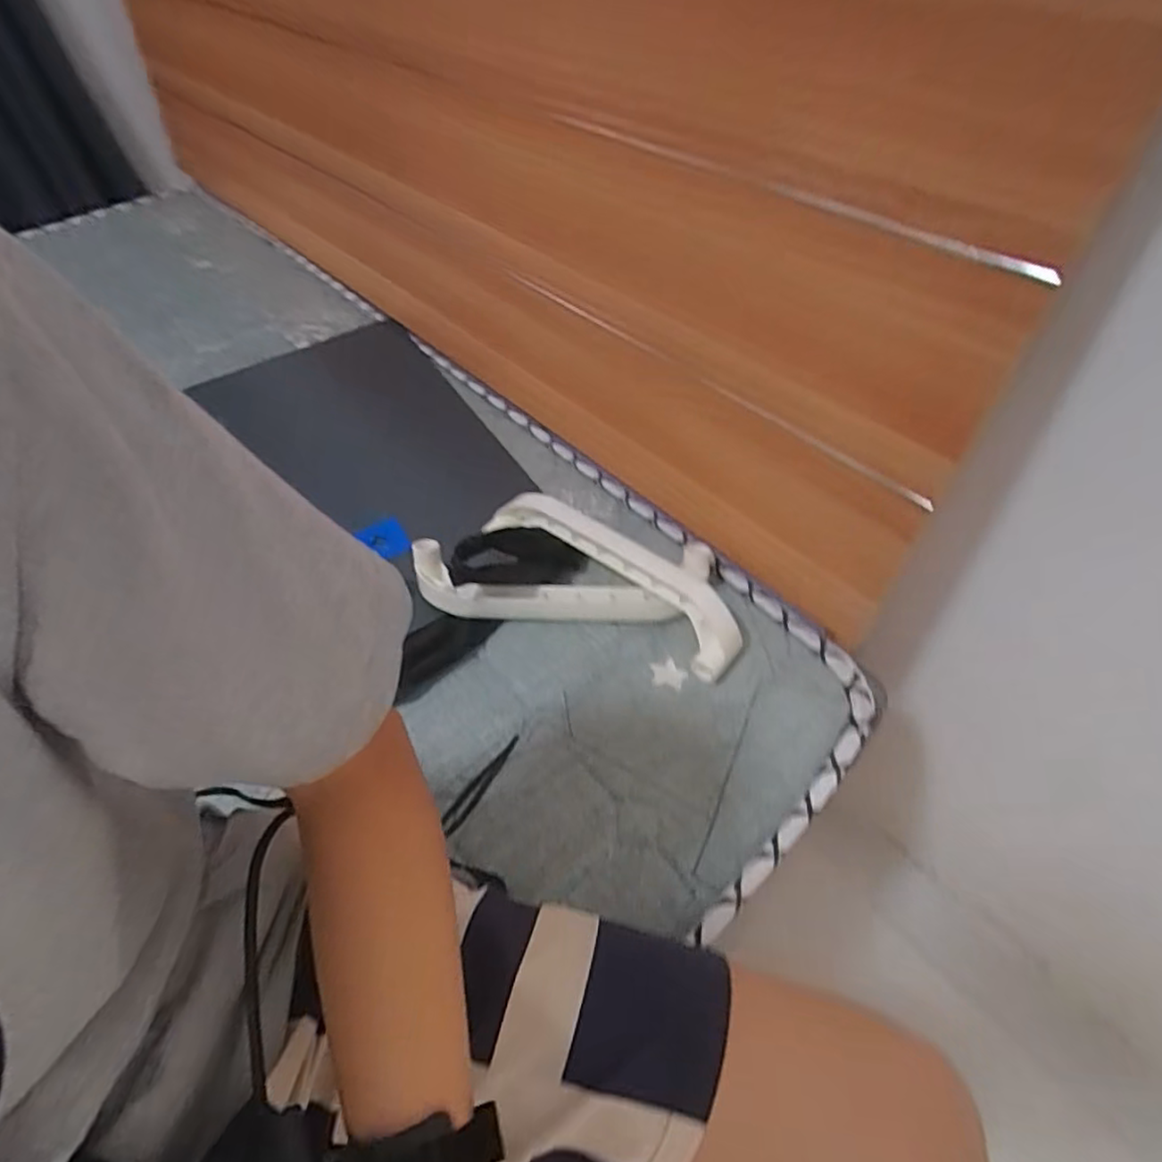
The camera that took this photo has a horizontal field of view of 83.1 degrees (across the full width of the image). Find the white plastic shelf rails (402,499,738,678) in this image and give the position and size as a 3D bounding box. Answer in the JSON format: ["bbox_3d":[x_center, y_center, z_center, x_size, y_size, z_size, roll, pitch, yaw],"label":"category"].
[{"bbox_3d":[-0.002,-0.004,0.660,0.319,0.058,0.133,12,53,14],"label":"white plastic shelf rails"}]

